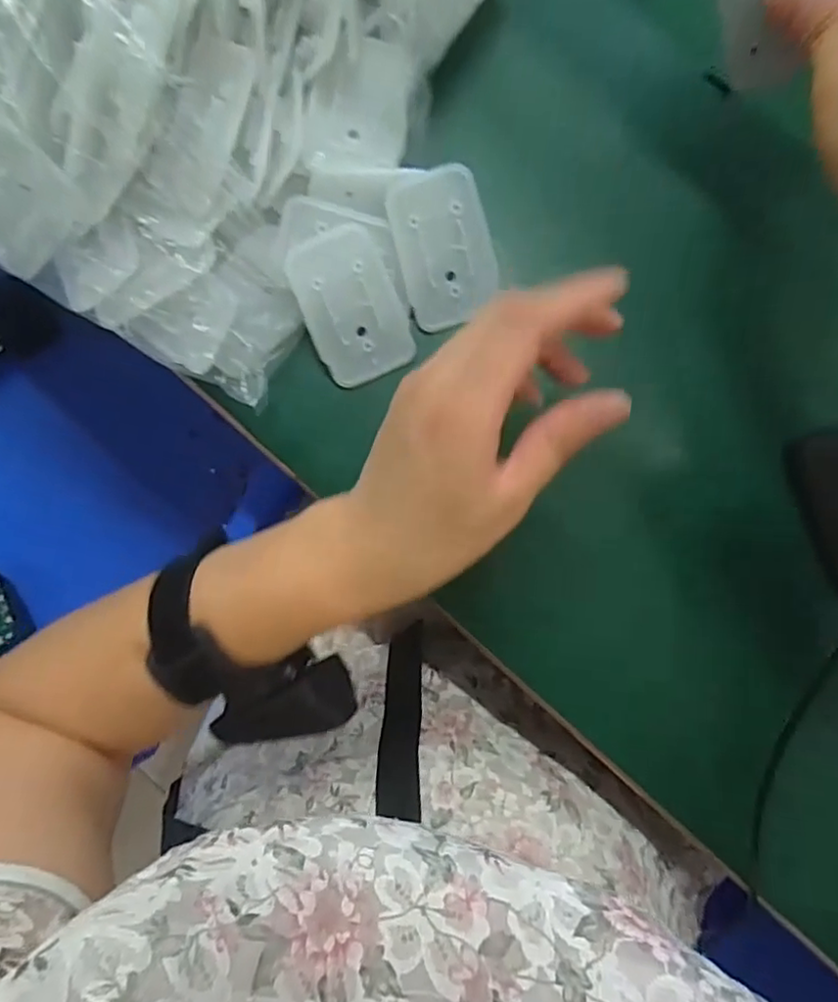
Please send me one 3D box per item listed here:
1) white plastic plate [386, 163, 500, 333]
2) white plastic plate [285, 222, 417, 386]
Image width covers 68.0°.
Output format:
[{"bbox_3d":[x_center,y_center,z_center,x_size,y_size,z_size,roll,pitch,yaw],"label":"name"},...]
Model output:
[{"bbox_3d":[0.012,-0.120,0.299,0.045,0.004,0.069,-20,120,1],"label":"white plastic plate"},{"bbox_3d":[-0.032,-0.092,0.299,0.045,0.008,0.070,-26,116,-2],"label":"white plastic plate"}]

